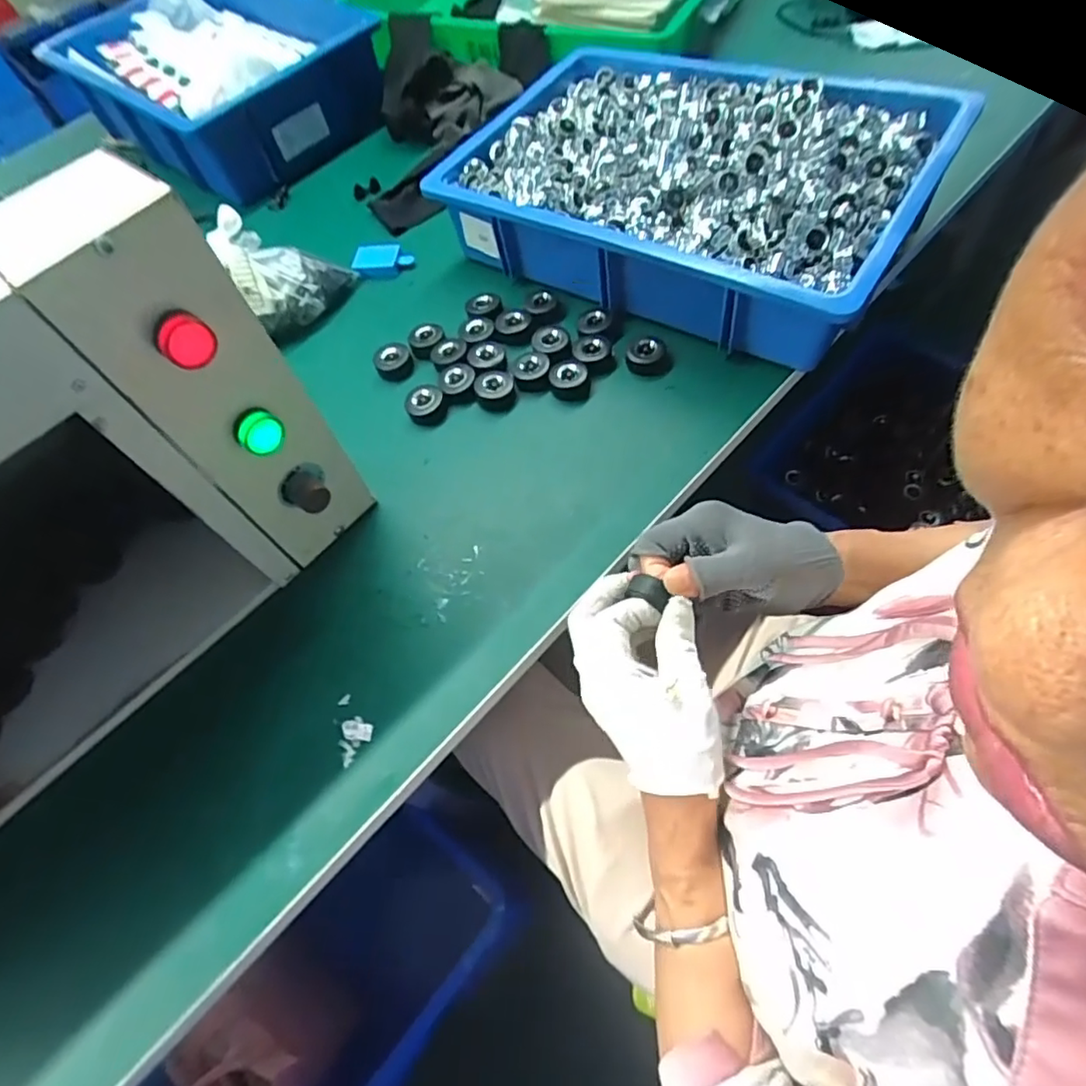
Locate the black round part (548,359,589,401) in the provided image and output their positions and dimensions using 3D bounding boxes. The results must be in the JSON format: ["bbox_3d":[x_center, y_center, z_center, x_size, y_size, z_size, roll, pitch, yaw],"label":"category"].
[{"bbox_3d":[0.025,-0.154,0.573,0.036,0.021,0.040,-7,61,4],"label":"black round part"}]

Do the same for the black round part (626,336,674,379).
[{"bbox_3d":[0.101,-0.176,0.573,0.041,0.019,0.037,-3,61,6],"label":"black round part"}]

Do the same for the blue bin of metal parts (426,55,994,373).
[{"bbox_3d":[0.139,-0.376,0.641,0.468,0.111,0.334,28,69,21],"label":"blue bin of metal parts"}]

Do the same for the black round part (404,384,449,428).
[{"bbox_3d":[-0.113,-0.133,0.578,0.040,0.015,0.037,-3,61,6],"label":"black round part"}]

